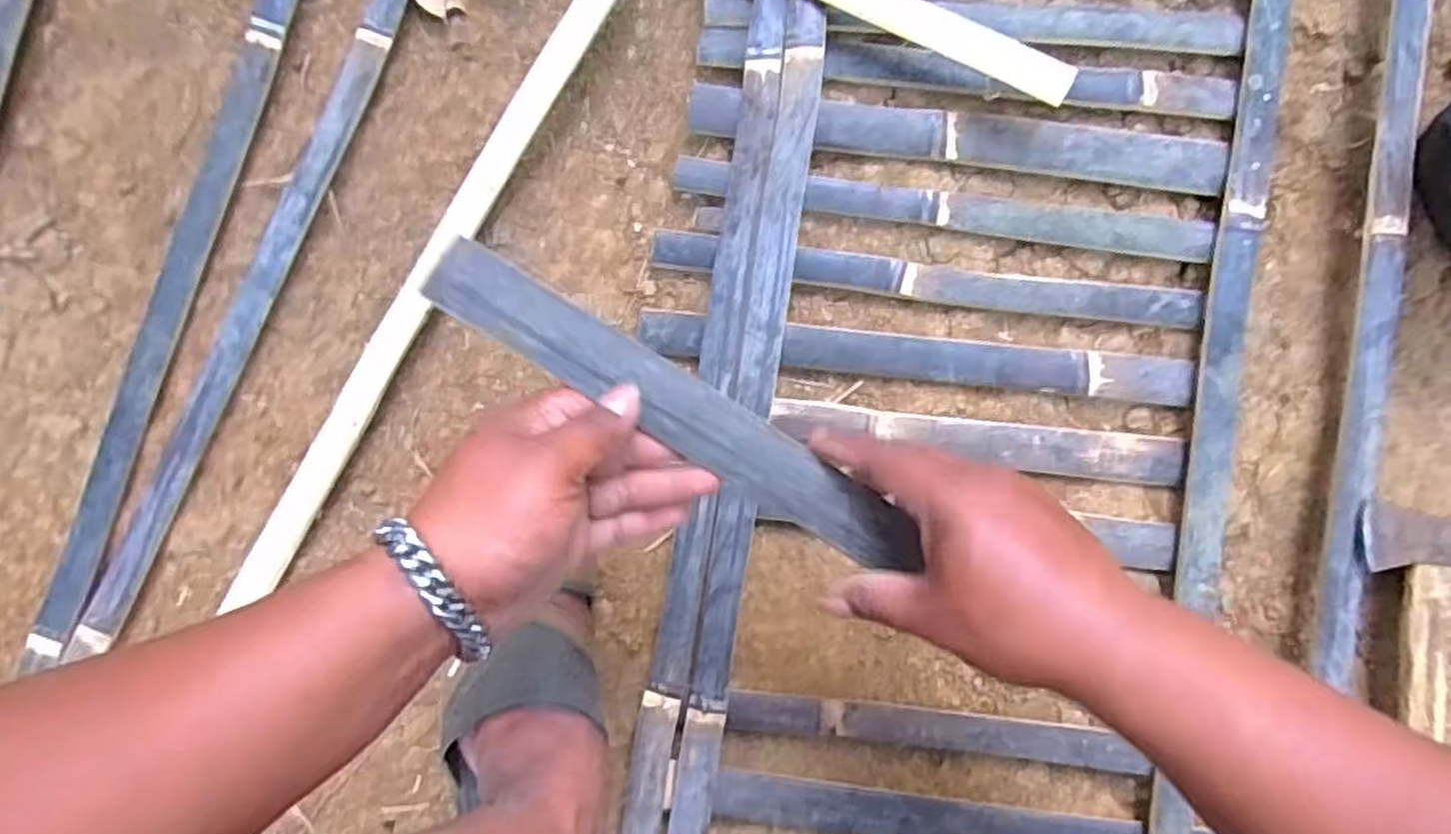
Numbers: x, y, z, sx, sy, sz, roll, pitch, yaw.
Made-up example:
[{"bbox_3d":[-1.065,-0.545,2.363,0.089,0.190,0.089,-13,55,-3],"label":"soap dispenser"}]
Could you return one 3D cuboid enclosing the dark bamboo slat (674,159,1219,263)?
[{"bbox_3d":[0.153,-0.148,0.565,0.376,0.016,0.027,8,88,0],"label":"dark bamboo slat"}]

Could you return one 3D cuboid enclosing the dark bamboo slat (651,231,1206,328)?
[{"bbox_3d":[0.140,-0.097,0.564,0.383,0.014,0.027,7,88,0],"label":"dark bamboo slat"}]

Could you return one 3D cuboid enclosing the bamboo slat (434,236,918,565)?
[{"bbox_3d":[-0.017,0.000,0.376,0.256,0.013,0.034,32,88,-10],"label":"bamboo slat"}]

